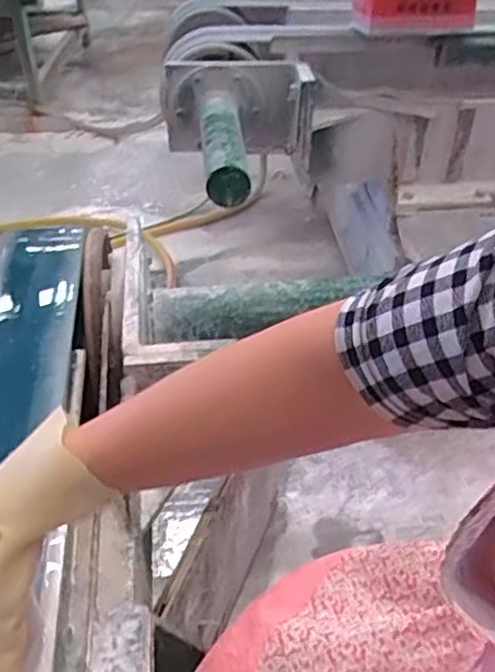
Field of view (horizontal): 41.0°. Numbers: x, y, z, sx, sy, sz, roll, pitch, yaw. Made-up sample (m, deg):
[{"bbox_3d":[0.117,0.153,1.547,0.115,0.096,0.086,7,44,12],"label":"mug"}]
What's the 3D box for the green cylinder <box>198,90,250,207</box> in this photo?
[{"bbox_3d":[-0.054,-0.415,1.428,0.090,0.085,0.406,0,38,-7],"label":"green cylinder"}]

